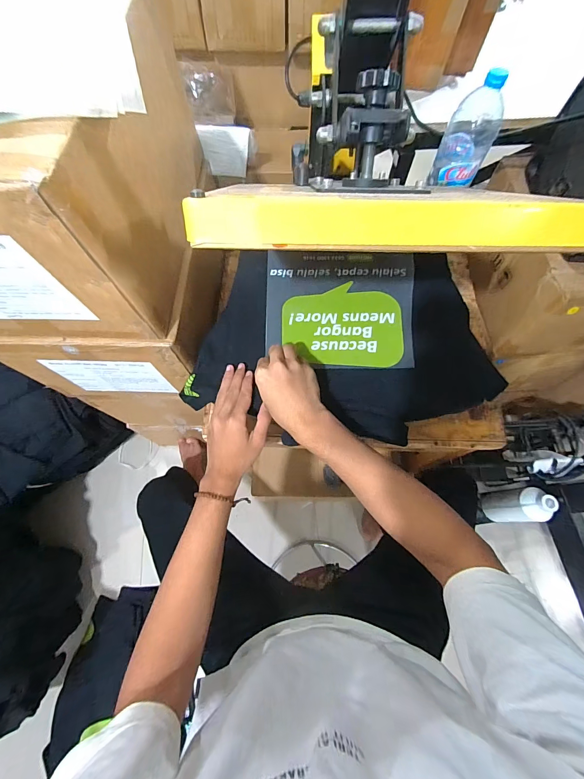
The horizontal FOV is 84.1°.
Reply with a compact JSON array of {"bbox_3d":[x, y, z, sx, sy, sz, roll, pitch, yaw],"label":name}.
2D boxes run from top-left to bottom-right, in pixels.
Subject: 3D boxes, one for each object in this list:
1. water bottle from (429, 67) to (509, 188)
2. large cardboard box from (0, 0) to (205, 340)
[{"bbox_3d":[0.318,-0.455,0.576,0.084,0.153,0.072,17,68,7],"label":"water bottle"},{"bbox_3d":[-0.354,-0.319,0.461,0.375,0.260,0.419,2,67,1],"label":"large cardboard box"}]

